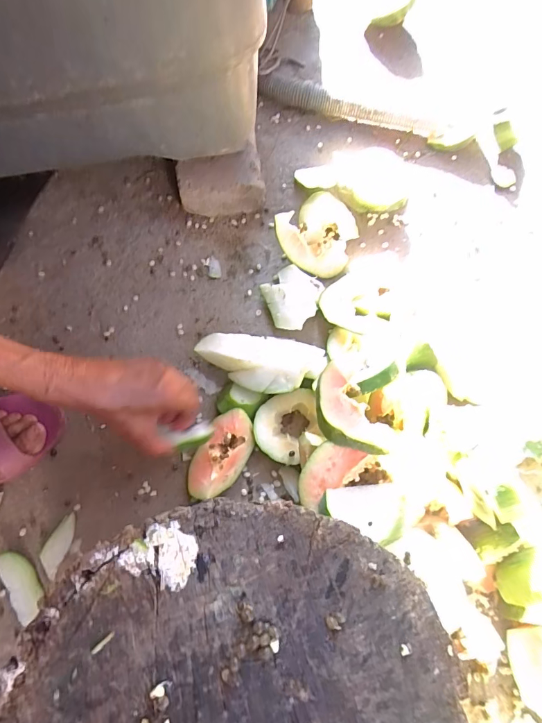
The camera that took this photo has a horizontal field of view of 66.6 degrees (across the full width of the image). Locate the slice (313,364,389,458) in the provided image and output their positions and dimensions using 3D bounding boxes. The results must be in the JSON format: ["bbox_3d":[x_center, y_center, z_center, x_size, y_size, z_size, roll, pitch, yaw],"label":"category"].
[{"bbox_3d":[0.064,0.049,0.361,0.042,0.024,0.083,-35,74,-11],"label":"slice"}]

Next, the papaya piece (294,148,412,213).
[{"bbox_3d":[0.117,-0.259,0.568,0.148,0.030,0.096,20,70,7],"label":"papaya piece"}]

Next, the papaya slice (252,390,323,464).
[{"bbox_3d":[0.018,0.070,0.428,0.069,0.026,0.067,-16,70,-7],"label":"papaya slice"}]

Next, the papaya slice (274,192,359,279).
[{"bbox_3d":[0.055,-0.156,0.511,0.097,0.066,0.080,16,69,5],"label":"papaya slice"}]

